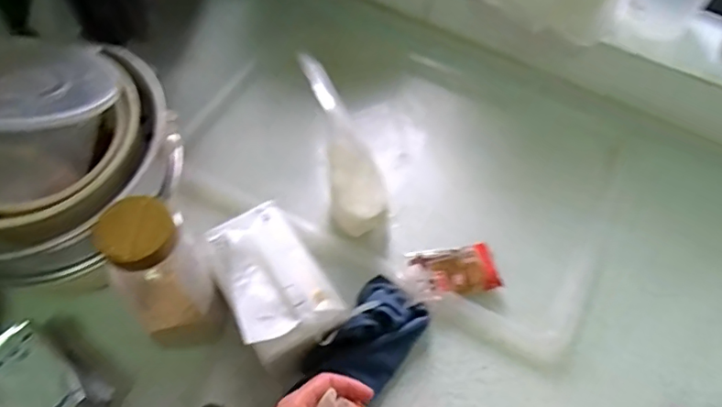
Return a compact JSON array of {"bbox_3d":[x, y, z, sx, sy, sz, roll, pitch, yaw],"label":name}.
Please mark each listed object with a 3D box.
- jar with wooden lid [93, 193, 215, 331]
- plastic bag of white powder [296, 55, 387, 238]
[{"bbox_3d":[-0.187,0.066,0.520,0.088,0.159,0.072,-34,63,-21],"label":"jar with wooden lid"},{"bbox_3d":[-0.016,-0.049,0.596,0.046,0.209,0.081,-27,39,-17],"label":"plastic bag of white powder"}]

